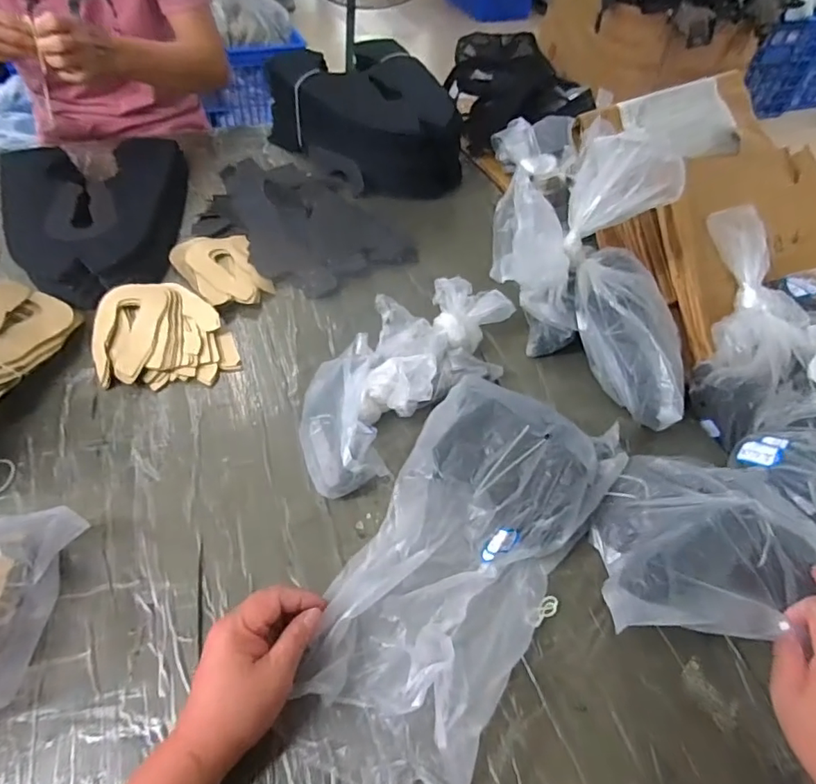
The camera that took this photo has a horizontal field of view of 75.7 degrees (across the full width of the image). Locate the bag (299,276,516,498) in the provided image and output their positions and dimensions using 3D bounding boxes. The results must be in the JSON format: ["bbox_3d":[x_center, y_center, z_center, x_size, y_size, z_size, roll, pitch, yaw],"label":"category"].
[{"bbox_3d":[-0.004,-0.029,0.578,0.136,0.071,0.306,38,57,24],"label":"bag"}]

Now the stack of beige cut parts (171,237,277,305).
[{"bbox_3d":[-0.252,-0.167,0.707,0.099,0.014,0.151,-23,56,-22],"label":"stack of beige cut parts"}]

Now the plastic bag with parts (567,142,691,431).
[{"bbox_3d":[0.239,-0.113,0.557,0.111,0.114,0.291,-13,97,-15],"label":"plastic bag with parts"}]

